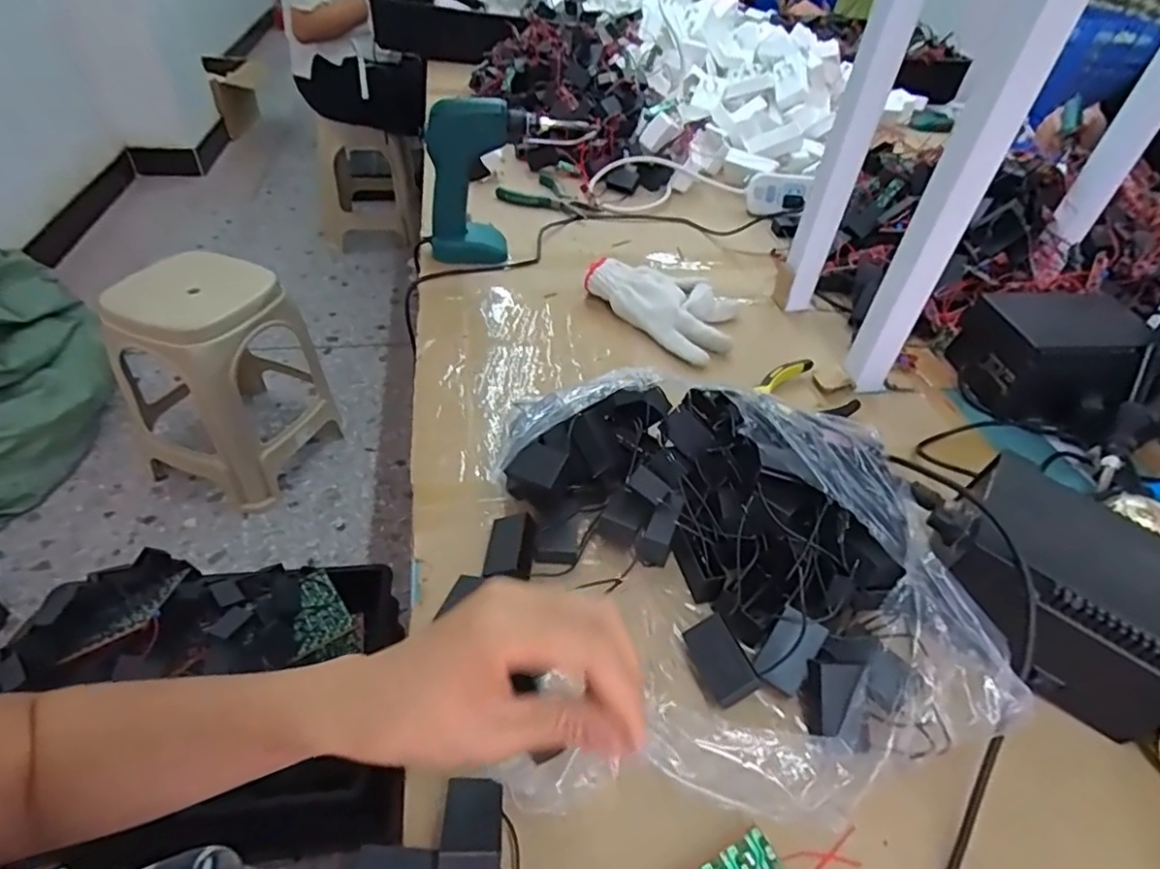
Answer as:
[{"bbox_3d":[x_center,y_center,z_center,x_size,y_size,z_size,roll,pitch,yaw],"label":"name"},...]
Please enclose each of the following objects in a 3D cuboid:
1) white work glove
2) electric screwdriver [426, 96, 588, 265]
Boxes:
[{"bbox_3d":[0.107,-0.152,0.692,0.134,0.034,0.182,-25,52,-29],"label":"white work glove"},{"bbox_3d":[-0.094,-0.294,0.712,0.164,0.174,0.070,-18,48,-23],"label":"electric screwdriver"}]

